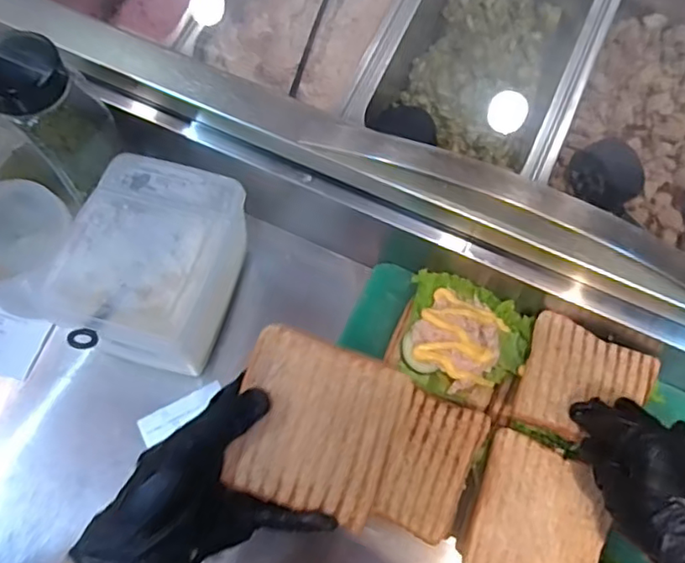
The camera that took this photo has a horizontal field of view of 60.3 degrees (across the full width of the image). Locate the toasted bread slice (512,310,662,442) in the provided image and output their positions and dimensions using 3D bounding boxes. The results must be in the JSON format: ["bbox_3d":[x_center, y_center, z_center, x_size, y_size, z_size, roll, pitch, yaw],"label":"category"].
[{"bbox_3d":[0.197,0.083,0.473,0.099,0.015,0.099,23,68,8],"label":"toasted bread slice"}]

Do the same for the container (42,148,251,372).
[{"bbox_3d":[-0.158,-0.013,0.510,0.124,0.104,0.171,11,67,3],"label":"container"}]

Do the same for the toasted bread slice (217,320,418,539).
[{"bbox_3d":[-0.016,0.087,0.367,0.099,0.016,0.098,19,67,6],"label":"toasted bread slice"}]

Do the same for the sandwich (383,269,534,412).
[{"bbox_3d":[0.101,0.052,0.508,0.111,0.043,0.107,23,68,8],"label":"sandwich"}]

